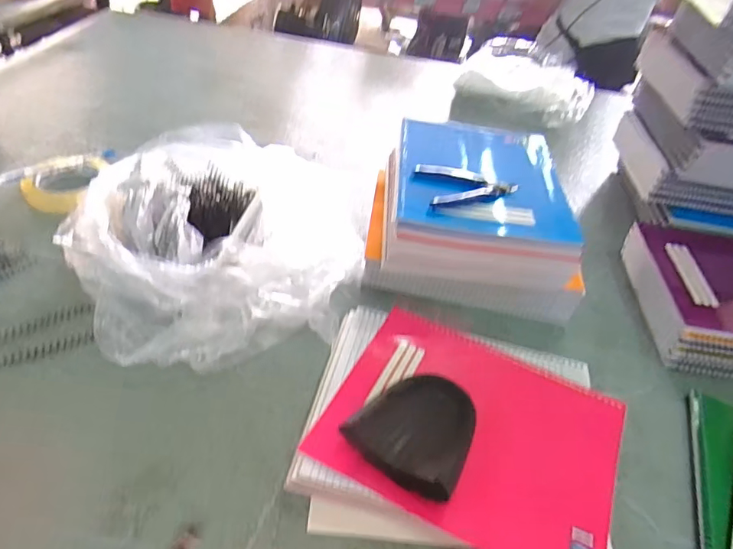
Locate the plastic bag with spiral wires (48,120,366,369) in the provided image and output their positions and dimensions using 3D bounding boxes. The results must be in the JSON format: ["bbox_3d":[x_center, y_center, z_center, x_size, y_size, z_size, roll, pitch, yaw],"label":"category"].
[{"bbox_3d":[-0.163,-0.051,0.577,0.309,0.087,0.330,2,43,-9],"label":"plastic bag with spiral wires"}]

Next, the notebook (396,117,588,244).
[{"bbox_3d":[0.140,-0.131,0.614,0.194,0.015,0.279,8,39,2],"label":"notebook"}]

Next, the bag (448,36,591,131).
[{"bbox_3d":[0.349,-0.420,1.103,0.289,0.086,0.299,15,43,5],"label":"bag"}]

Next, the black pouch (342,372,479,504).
[{"bbox_3d":[0.046,0.130,0.415,0.089,0.037,0.104,32,47,22],"label":"black pouch"}]

